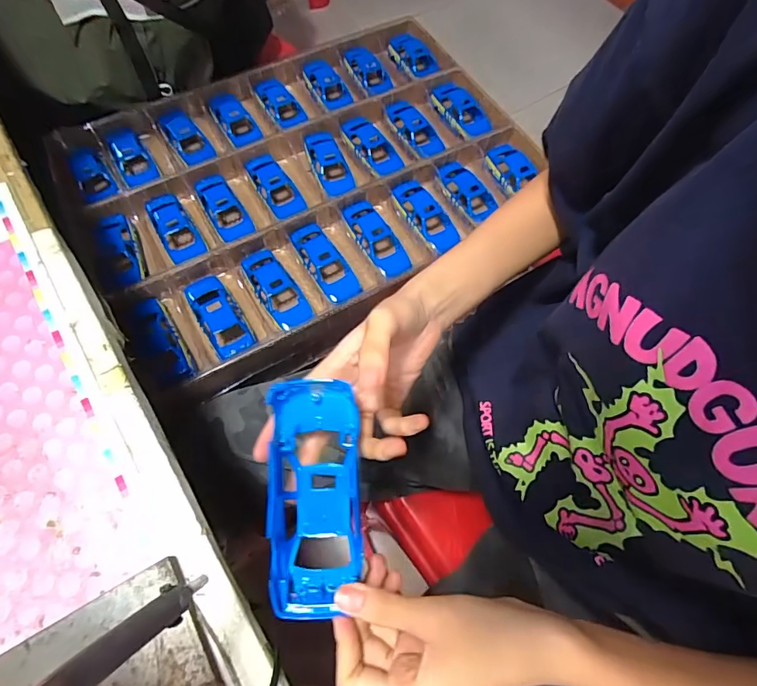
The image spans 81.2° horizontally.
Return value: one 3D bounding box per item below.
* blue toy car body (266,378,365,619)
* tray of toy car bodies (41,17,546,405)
[{"bbox_3d":[-0.038,0.089,0.270,0.054,0.037,0.129,0,81,-3],"label":"blue toy car body"},{"bbox_3d":[-0.104,-0.241,0.649,0.620,0.071,0.454,-27,69,-14],"label":"tray of toy car bodies"}]

